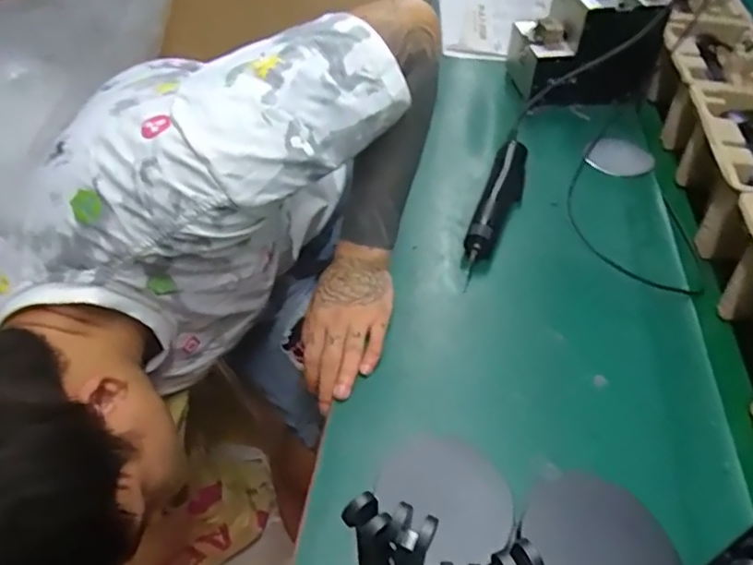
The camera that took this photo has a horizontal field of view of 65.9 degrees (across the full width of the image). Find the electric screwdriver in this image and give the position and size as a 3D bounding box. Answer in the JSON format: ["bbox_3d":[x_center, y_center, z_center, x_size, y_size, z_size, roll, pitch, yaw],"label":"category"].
[{"bbox_3d":[0.144,-0.089,0.687,0.041,0.036,0.230,18,52,10],"label":"electric screwdriver"}]

